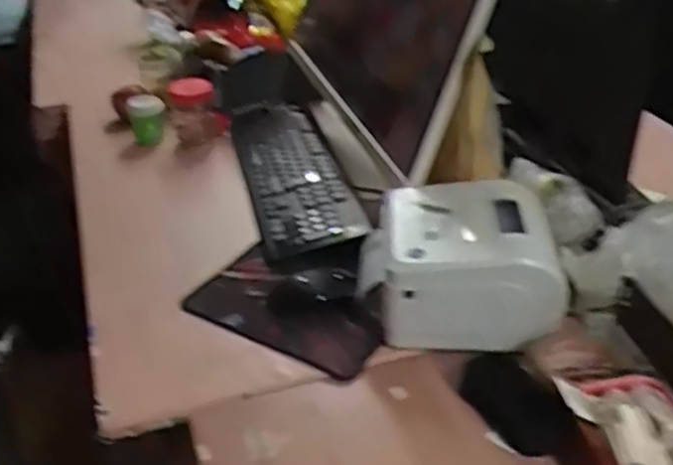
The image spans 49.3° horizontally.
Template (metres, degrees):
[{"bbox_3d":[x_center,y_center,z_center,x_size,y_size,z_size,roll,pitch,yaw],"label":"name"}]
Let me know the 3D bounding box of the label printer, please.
[{"bbox_3d":[0.142,0.036,0.867,0.227,0.123,0.162,2,33,7],"label":"label printer"}]

